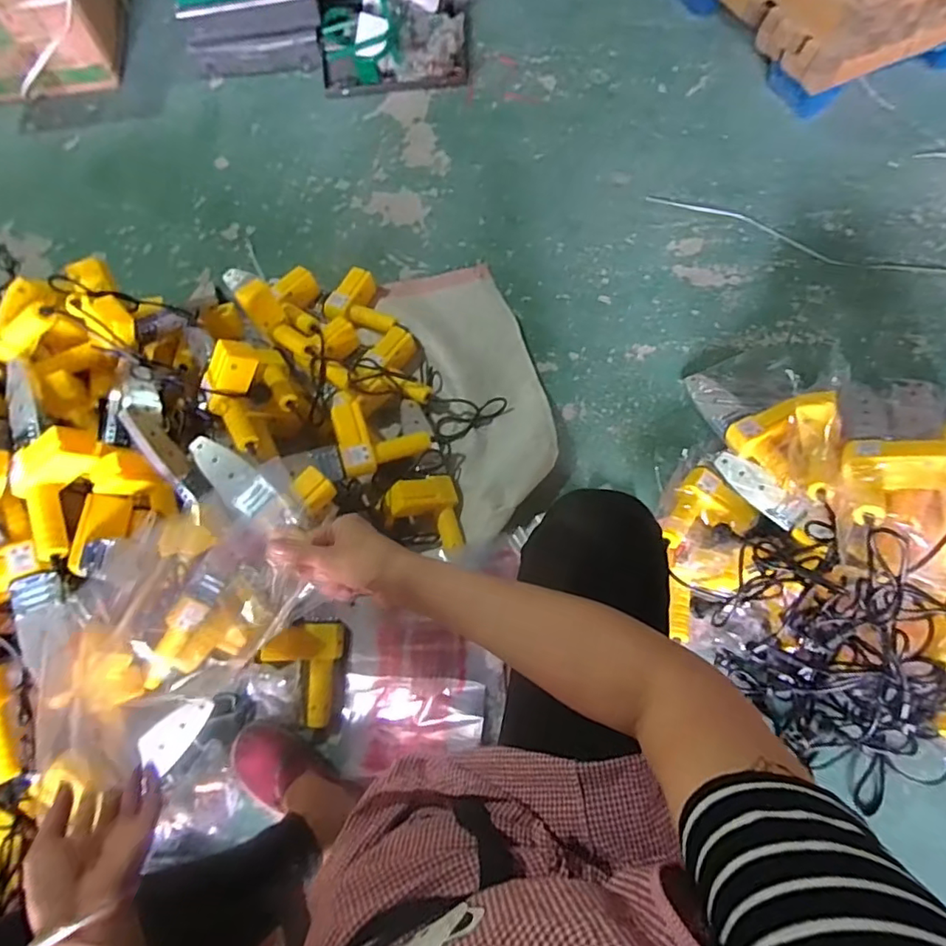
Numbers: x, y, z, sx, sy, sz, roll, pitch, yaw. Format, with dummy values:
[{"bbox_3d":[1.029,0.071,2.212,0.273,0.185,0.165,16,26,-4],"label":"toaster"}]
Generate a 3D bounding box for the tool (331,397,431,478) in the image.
[{"bbox_3d":[-0.154,-0.059,0.938,0.148,0.036,0.117,-10,81,-21],"label":"tool"}]

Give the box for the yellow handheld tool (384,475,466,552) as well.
[{"bbox_3d":[-0.081,0.068,0.919,0.118,0.061,0.135,-8,67,-2],"label":"yellow handheld tool"}]

